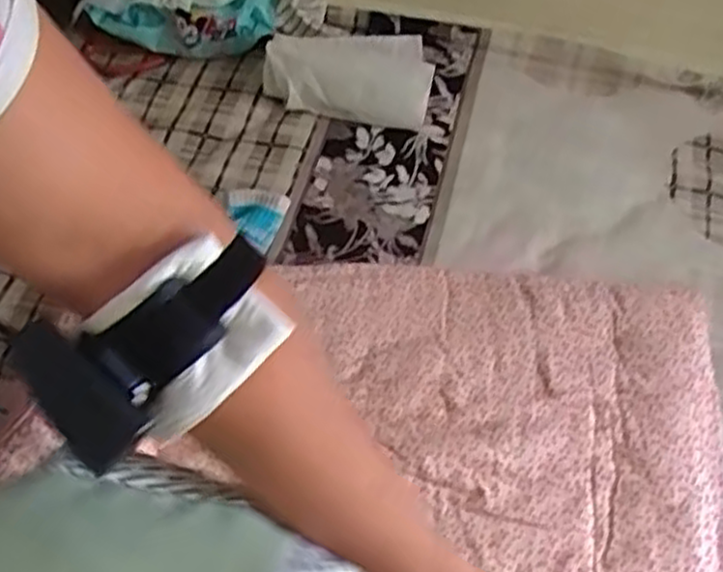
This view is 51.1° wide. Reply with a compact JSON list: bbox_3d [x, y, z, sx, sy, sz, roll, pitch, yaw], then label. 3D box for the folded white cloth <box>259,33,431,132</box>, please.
[{"bbox_3d":[-0.014,-0.247,0.876,0.187,0.057,0.108,8,59,2],"label":"folded white cloth"}]

